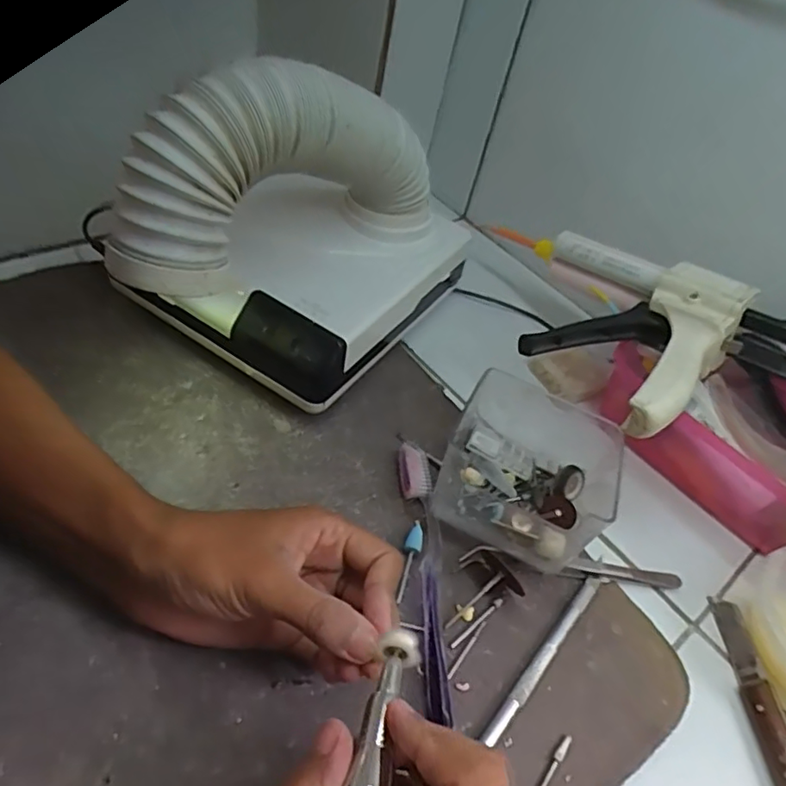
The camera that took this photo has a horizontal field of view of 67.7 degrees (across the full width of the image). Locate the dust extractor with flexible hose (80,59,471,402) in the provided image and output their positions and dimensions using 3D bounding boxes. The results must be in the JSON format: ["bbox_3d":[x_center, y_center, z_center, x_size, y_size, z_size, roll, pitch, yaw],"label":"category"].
[{"bbox_3d":[-0.064,-0.111,0.397,0.165,0.189,0.243,29,48,13],"label":"dust extractor with flexible hose"}]

